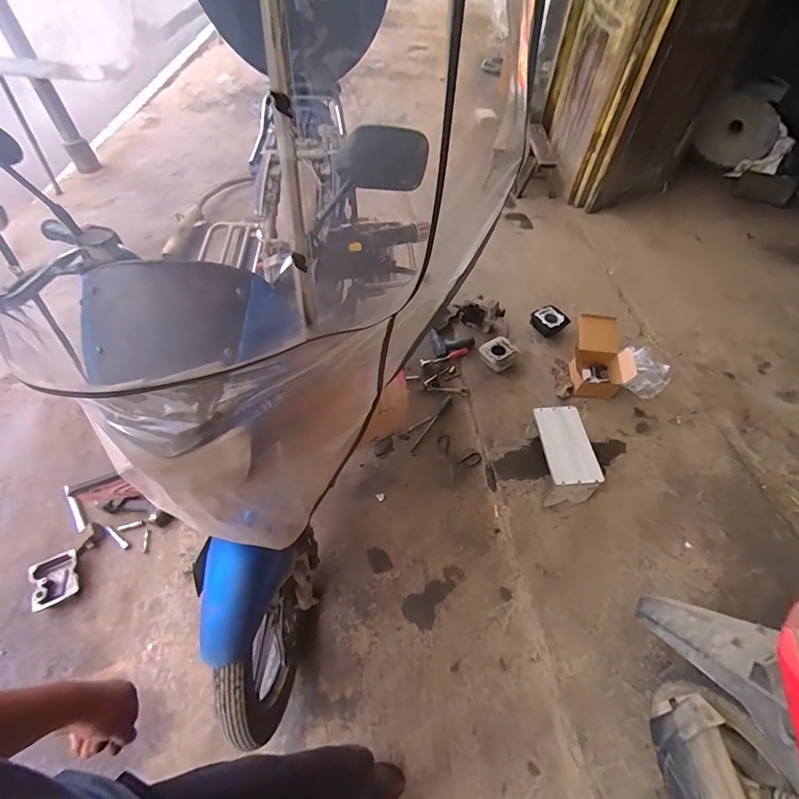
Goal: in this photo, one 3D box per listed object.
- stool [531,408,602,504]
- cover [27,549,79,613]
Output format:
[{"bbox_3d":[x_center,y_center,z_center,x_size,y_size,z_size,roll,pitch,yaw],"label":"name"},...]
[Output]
[{"bbox_3d":[0.577,0.197,1.516,0.155,0.210,0.307,-1,53,-2],"label":"stool"},{"bbox_3d":[-1.109,0.575,1.350,0.123,0.027,0.152,-24,60,-15],"label":"cover"}]

